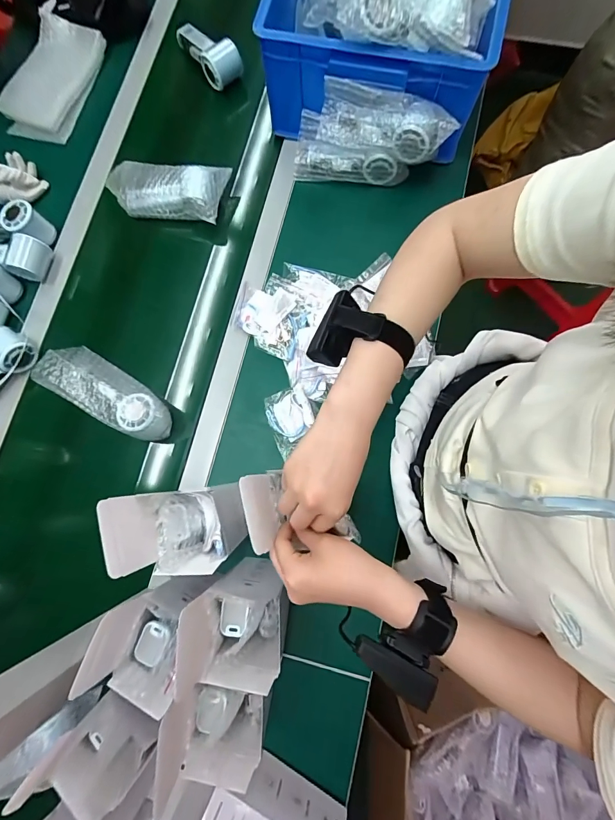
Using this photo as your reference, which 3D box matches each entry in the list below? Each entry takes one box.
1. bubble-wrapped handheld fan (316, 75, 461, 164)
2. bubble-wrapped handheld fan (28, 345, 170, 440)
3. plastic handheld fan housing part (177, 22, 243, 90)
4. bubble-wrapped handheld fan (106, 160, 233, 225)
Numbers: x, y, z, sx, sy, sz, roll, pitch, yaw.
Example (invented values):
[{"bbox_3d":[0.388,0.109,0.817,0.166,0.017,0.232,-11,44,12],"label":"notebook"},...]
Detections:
[{"bbox_3d":[0.119,-0.440,0.559,0.204,0.065,0.058,15,80,4],"label":"bubble-wrapped handheld fan"},{"bbox_3d":[-0.300,-0.025,0.551,0.203,0.056,0.078,29,81,7],"label":"bubble-wrapped handheld fan"},{"bbox_3d":[-0.189,-0.691,0.690,0.063,0.053,0.151,-34,80,-5],"label":"plastic handheld fan housing part"},{"bbox_3d":[-0.246,-0.388,0.626,0.199,0.048,0.095,11,80,4],"label":"bubble-wrapped handheld fan"}]

